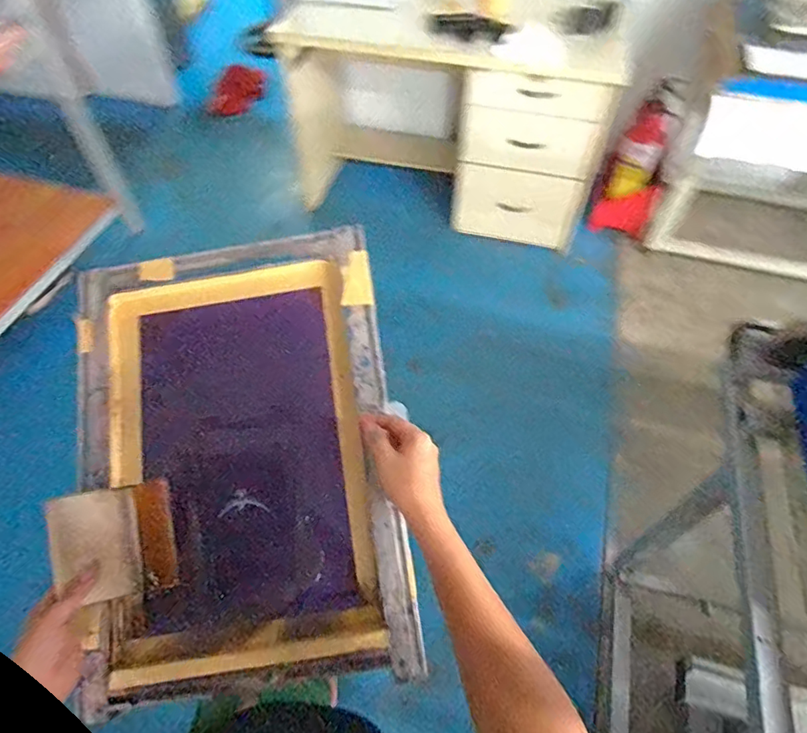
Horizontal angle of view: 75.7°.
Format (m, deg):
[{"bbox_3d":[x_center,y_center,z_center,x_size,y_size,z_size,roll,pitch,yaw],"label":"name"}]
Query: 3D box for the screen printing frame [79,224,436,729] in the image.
[{"bbox_3d":[-0.202,0.099,0.655,0.375,0.044,0.530,-9,75,0],"label":"screen printing frame"}]

